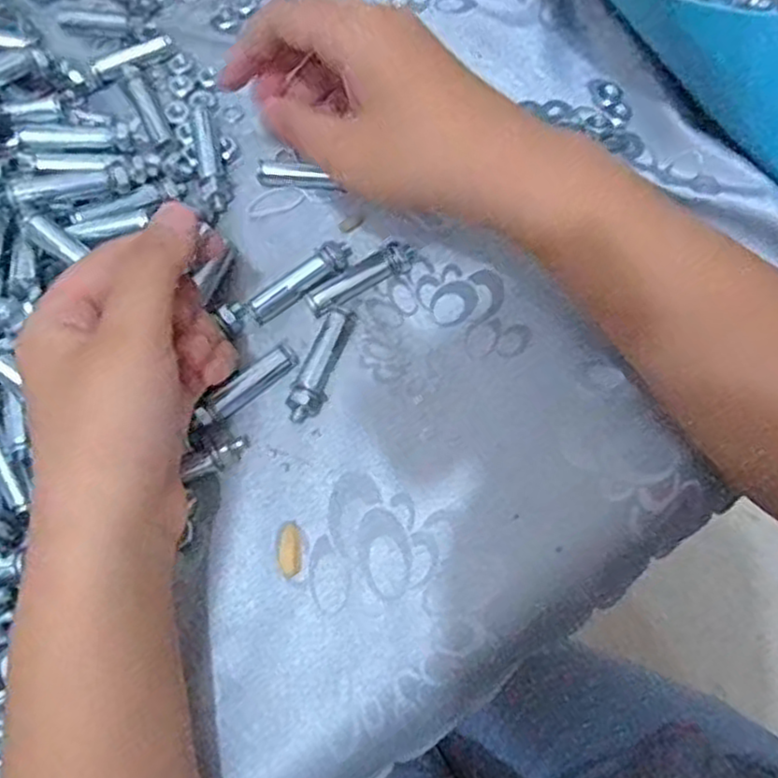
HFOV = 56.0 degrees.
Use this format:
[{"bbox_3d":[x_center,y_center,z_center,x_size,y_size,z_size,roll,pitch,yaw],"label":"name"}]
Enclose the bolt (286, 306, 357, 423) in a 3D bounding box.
[{"bbox_3d":[-0.030,-0.012,0.321,0.014,0.009,0.055,17,71,7],"label":"bolt"}]

